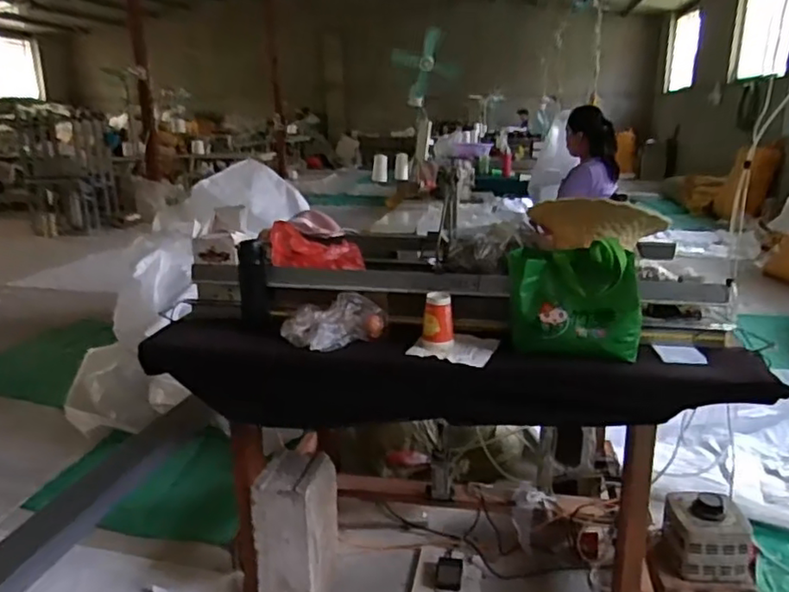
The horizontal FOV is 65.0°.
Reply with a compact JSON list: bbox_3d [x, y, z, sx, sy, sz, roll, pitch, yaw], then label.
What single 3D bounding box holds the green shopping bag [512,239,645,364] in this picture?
[{"bbox_3d":[0.359,0.017,1.242,0.255,0.220,0.077,5,18,17],"label":"green shopping bag"}]

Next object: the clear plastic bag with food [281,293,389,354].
[{"bbox_3d":[-0.130,0.054,1.350,0.216,0.098,0.086,-6,18,-20],"label":"clear plastic bag with food"}]

